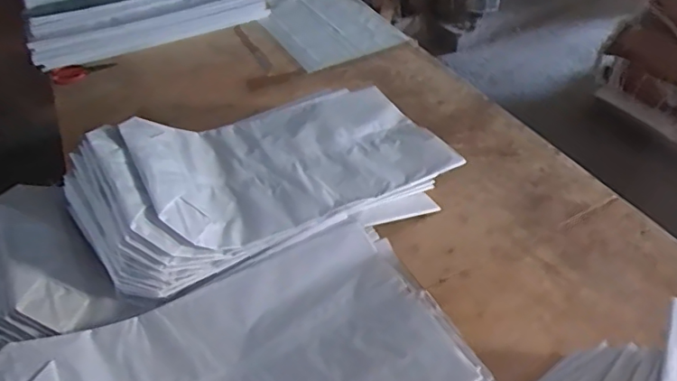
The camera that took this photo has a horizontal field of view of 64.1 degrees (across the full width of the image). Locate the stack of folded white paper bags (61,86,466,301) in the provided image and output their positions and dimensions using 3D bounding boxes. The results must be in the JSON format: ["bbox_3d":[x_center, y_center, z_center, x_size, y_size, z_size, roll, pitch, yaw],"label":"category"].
[{"bbox_3d":[-0.138,-0.060,1.054,0.701,0.145,0.392,-25,46,-20],"label":"stack of folded white paper bags"}]

